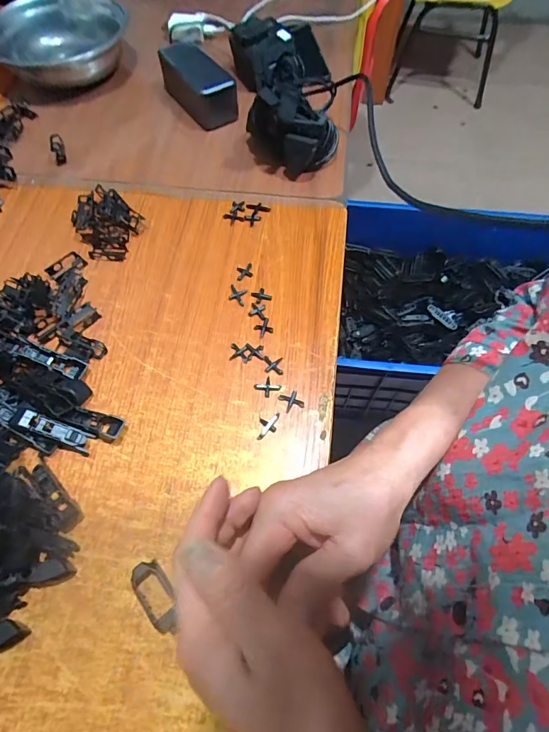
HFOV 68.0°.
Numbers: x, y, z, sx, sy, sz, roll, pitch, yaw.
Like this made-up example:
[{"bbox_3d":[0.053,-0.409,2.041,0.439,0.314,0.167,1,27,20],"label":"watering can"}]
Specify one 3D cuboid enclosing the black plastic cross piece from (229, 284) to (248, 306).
[{"bbox_3d":[-0.039,-0.075,0.426,0.019,0.004,0.024,11,63,6],"label":"black plastic cross piece"}]

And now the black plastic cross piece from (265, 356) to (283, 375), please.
[{"bbox_3d":[-0.001,-0.001,0.387,0.017,0.004,0.020,-2,63,-1],"label":"black plastic cross piece"}]

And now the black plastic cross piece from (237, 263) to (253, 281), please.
[{"bbox_3d":[-0.032,-0.102,0.439,0.016,0.004,0.021,-5,63,-2],"label":"black plastic cross piece"}]

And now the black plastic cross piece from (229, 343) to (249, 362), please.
[{"bbox_3d":[-0.034,-0.014,0.395,0.017,0.004,0.019,5,63,3],"label":"black plastic cross piece"}]

